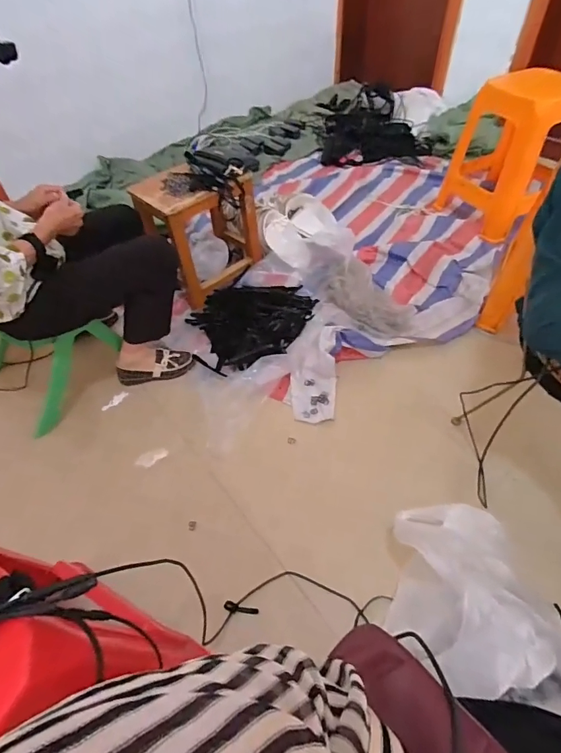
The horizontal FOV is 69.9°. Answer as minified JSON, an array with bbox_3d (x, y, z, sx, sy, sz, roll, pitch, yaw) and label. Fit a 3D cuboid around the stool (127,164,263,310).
[{"bbox_3d":[-0.258,-0.484,1.342,0.343,0.342,0.266,-31,55,-20],"label":"stool"}]

